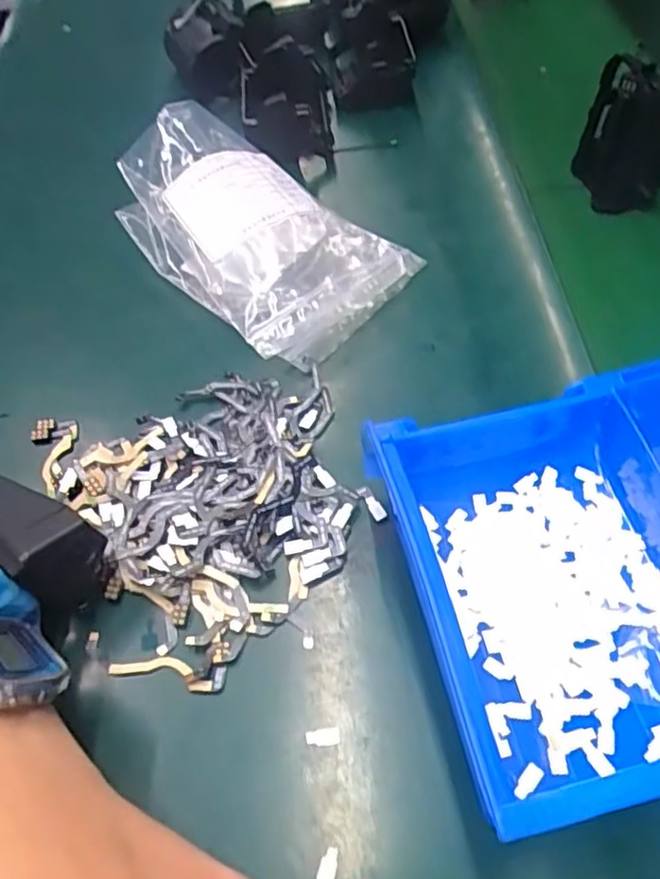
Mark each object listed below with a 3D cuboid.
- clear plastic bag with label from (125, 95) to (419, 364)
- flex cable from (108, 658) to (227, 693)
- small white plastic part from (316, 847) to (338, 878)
[{"bbox_3d":[-0.033,-0.114,0.348,0.106,0.053,0.150,-34,61,-21],"label":"clear plastic bag with label"},{"bbox_3d":[-0.058,0.082,0.240,0.042,0.004,0.010,8,55,7],"label":"flex cable"},{"bbox_3d":[-0.001,0.129,0.204,0.005,0.004,0.011,13,54,10],"label":"small white plastic part"}]

